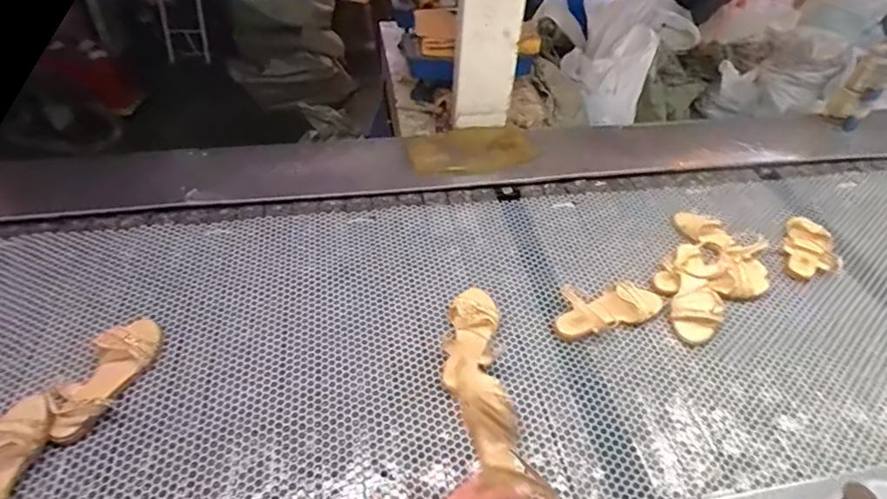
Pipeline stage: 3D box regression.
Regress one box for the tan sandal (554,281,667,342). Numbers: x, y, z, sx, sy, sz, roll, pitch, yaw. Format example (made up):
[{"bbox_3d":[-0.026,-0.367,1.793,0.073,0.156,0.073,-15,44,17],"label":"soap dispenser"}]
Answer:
[{"bbox_3d":[0.345,0.117,1.105,0.241,0.031,0.128,-8,46,-11],"label":"tan sandal"}]

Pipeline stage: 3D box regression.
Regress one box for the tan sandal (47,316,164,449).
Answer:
[{"bbox_3d":[-0.602,0.216,0.911,0.113,0.067,0.247,14,46,11],"label":"tan sandal"}]

